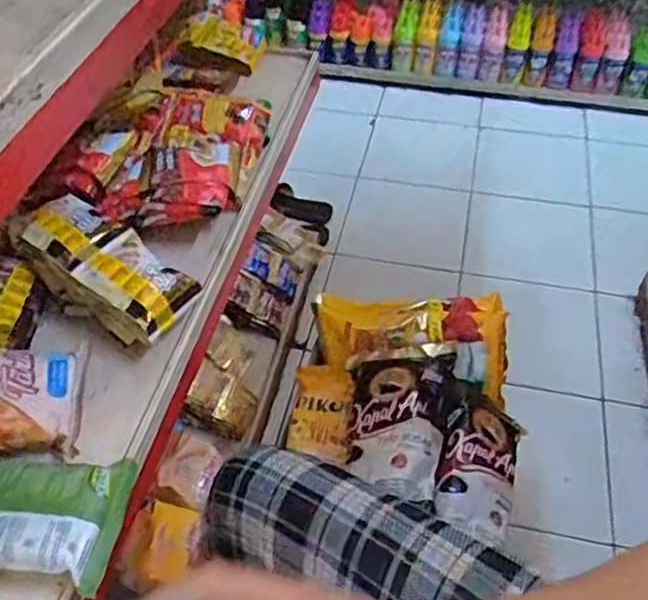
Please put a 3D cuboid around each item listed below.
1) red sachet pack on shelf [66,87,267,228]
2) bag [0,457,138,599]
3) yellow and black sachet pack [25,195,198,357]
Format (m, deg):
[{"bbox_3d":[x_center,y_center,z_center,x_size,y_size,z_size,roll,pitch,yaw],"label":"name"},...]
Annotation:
[{"bbox_3d":[-0.196,-0.200,0.904,0.201,0.080,0.251,13,48,12],"label":"red sachet pack on shelf"},{"bbox_3d":[-0.289,0.181,0.615,0.218,0.040,0.120,6,47,5],"label":"bag"},{"bbox_3d":[-0.246,-0.032,0.782,0.204,0.089,0.092,24,51,21],"label":"yellow and black sachet pack"}]

